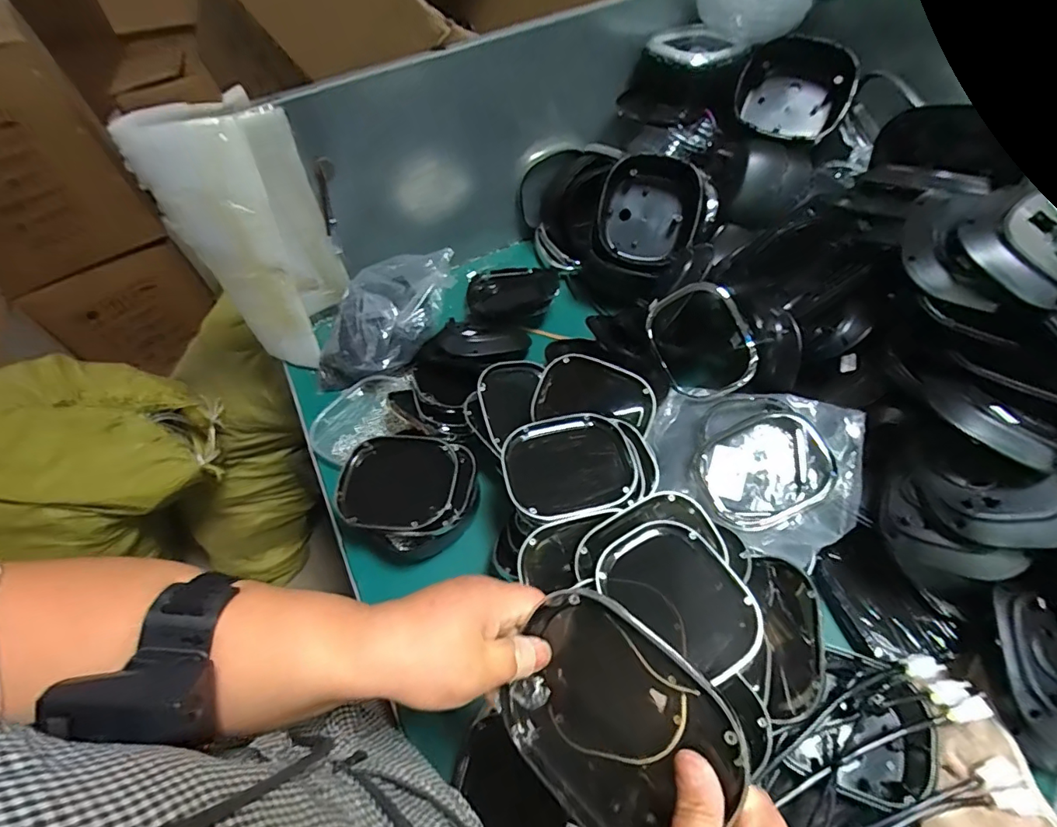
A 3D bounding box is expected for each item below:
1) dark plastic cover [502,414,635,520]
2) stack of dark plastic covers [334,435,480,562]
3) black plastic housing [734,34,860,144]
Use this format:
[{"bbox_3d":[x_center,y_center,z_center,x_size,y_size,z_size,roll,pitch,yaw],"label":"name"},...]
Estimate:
[{"bbox_3d":[0.046,0.057,0.551,0.141,0.028,0.114,-17,55,-6],"label":"dark plastic cover"},{"bbox_3d":[-0.138,0.100,0.601,0.156,0.071,0.131,9,56,12],"label":"stack of dark plastic covers"},{"bbox_3d":[0.378,-0.456,0.714,0.151,0.099,0.103,10,56,12],"label":"black plastic housing"}]

